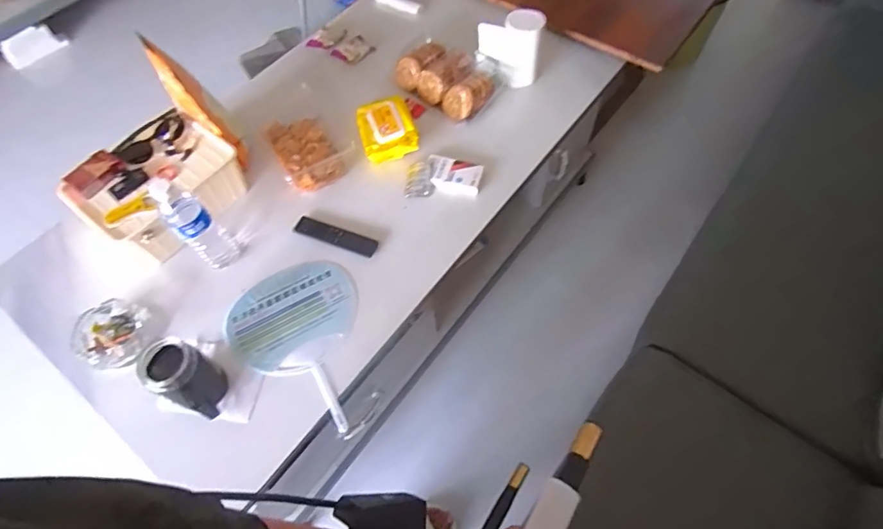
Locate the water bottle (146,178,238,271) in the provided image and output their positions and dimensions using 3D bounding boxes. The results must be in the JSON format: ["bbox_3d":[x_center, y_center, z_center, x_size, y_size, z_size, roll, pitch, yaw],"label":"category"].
[{"bbox_3d":[-0.415,-0.065,0.825,0.065,0.217,0.063,-33,63,-16],"label":"water bottle"}]

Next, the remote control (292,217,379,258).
[{"bbox_3d":[-0.197,-0.051,0.917,0.165,0.012,0.036,19,62,14],"label":"remote control"}]

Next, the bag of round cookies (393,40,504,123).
[{"bbox_3d":[0.014,-0.422,1.083,0.221,0.061,0.142,36,67,21],"label":"bag of round cookies"}]

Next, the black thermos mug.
[{"bbox_3d":[-0.380,0.171,0.736,0.098,0.128,0.071,24,63,16],"label":"black thermos mug"}]

